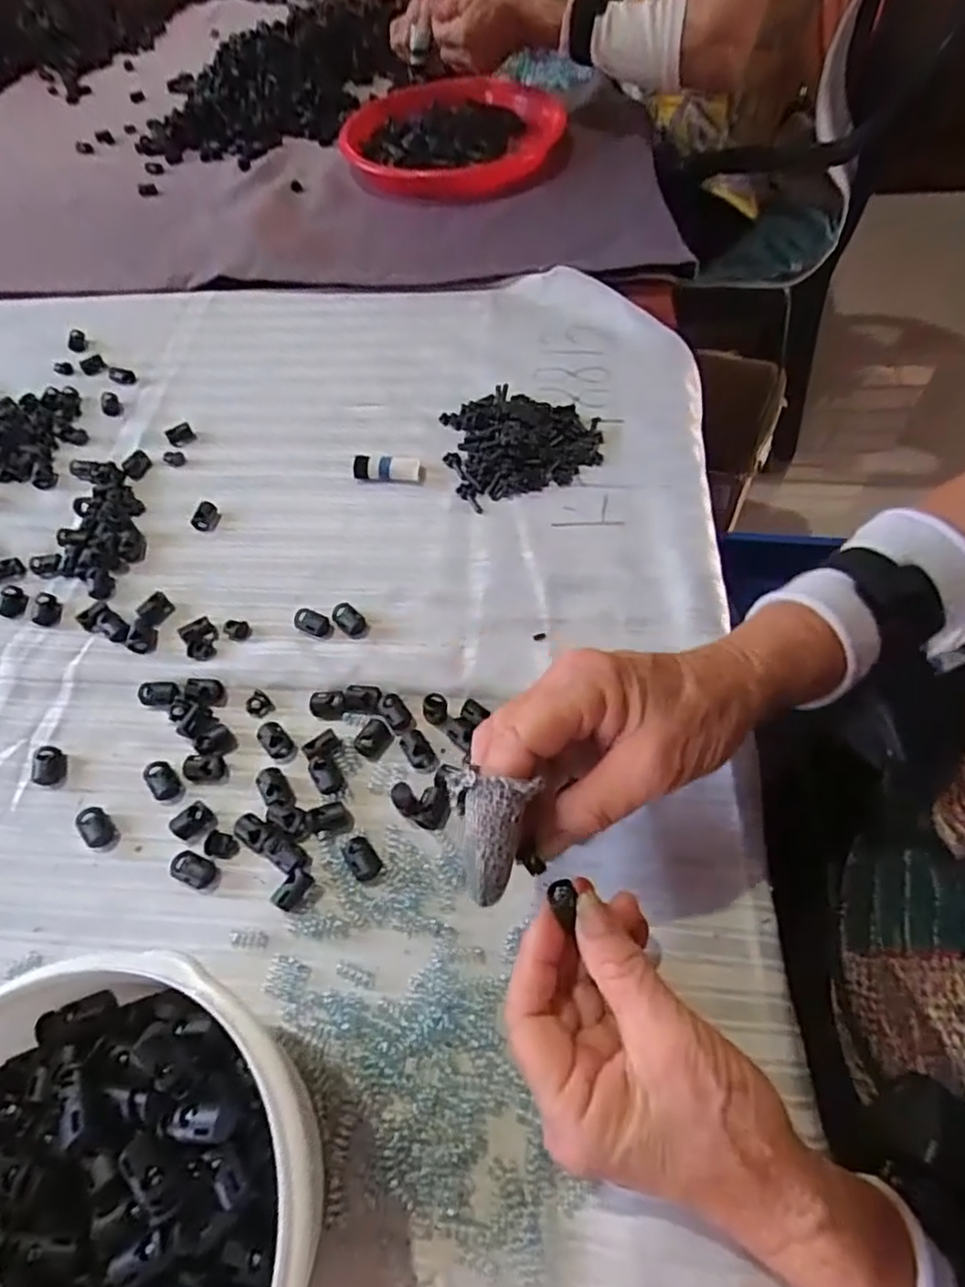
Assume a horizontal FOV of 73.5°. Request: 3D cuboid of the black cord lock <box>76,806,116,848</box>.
[{"bbox_3d":[-0.202,0.096,0.336,0.014,0.008,0.022,-41,65,-20],"label":"black cord lock"}]

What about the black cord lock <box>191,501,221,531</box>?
[{"bbox_3d":[-0.190,-0.089,0.446,0.016,0.009,0.023,8,59,8],"label":"black cord lock"}]

